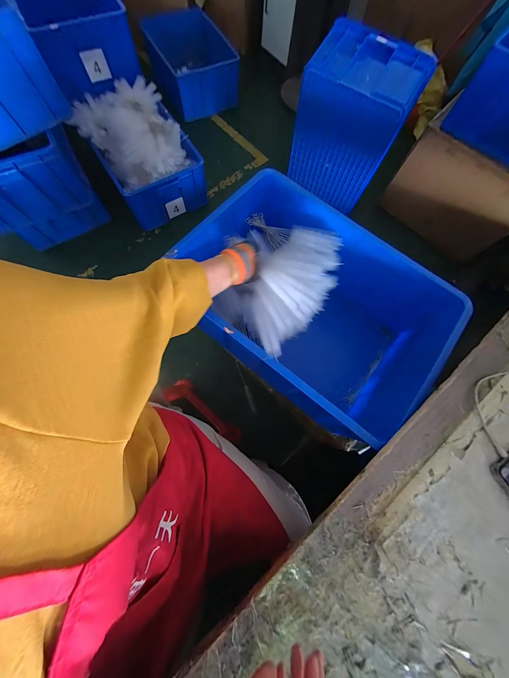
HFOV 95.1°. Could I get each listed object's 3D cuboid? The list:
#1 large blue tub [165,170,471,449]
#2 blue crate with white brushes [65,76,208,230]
[{"bbox_3d":[0.135,-0.088,0.610,0.595,0.270,0.420,38,75,8],"label":"large blue tub"},{"bbox_3d":[-0.553,-0.921,1.187,0.424,0.361,0.570,-34,78,-12],"label":"blue crate with white brushes"}]

